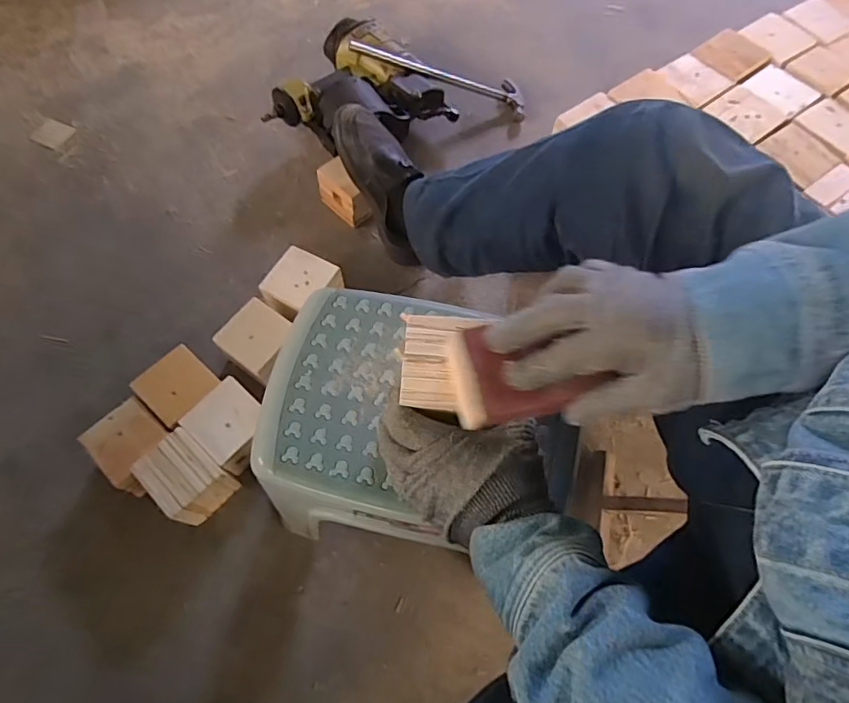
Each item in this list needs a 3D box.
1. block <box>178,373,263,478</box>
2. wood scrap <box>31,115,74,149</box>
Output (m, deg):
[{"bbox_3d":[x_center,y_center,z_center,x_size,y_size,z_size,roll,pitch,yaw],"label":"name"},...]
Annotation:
[{"bbox_3d":[-0.278,0.108,0.755,0.100,0.075,0.096,38,70,14],"label":"block"},{"bbox_3d":[-0.773,-0.455,1.072,0.076,0.009,0.071,18,67,6],"label":"wood scrap"}]

